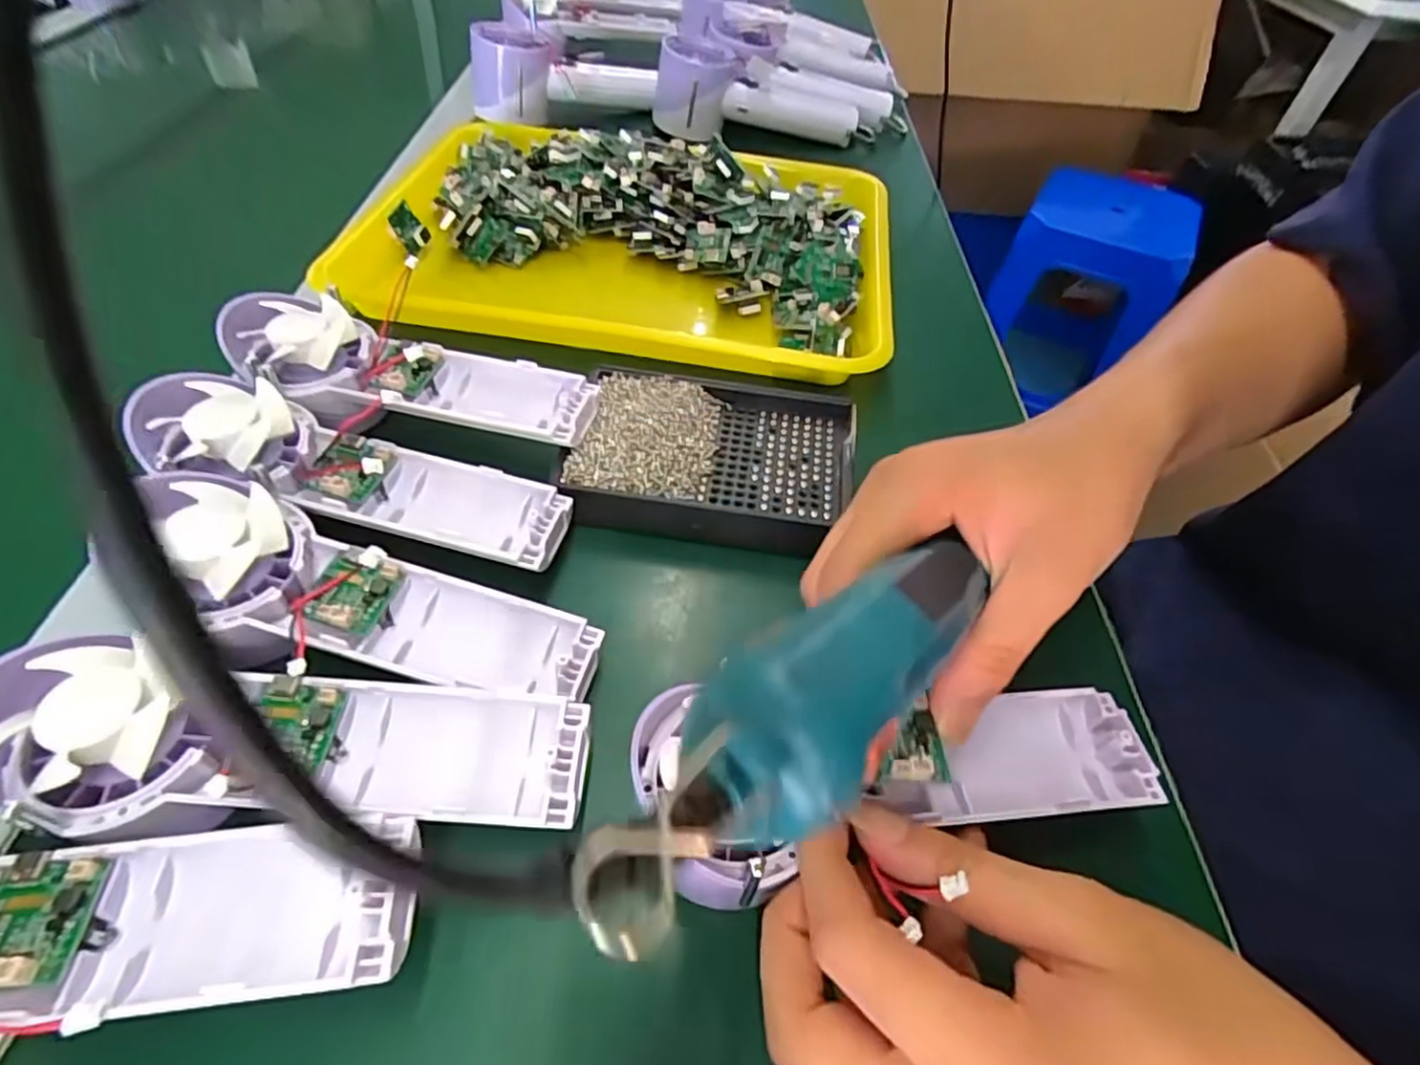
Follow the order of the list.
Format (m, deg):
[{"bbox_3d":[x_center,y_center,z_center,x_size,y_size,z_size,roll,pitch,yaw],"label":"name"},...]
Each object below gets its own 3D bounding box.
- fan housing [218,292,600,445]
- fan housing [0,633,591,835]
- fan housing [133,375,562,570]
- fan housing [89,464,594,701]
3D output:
[{"bbox_3d":[-0.141,-0.073,0.320,0.169,0.029,0.056,15,51,8],"label":"fan housing"},{"bbox_3d":[-0.129,0.068,0.216,0.177,0.037,0.057,5,50,-1],"label":"fan housing"},{"bbox_3d":[-0.144,-0.031,0.283,0.168,0.029,0.048,11,50,4],"label":"fan housing"},{"bbox_3d":[-0.128,0.027,0.255,0.169,0.025,0.058,20,50,-7],"label":"fan housing"}]

